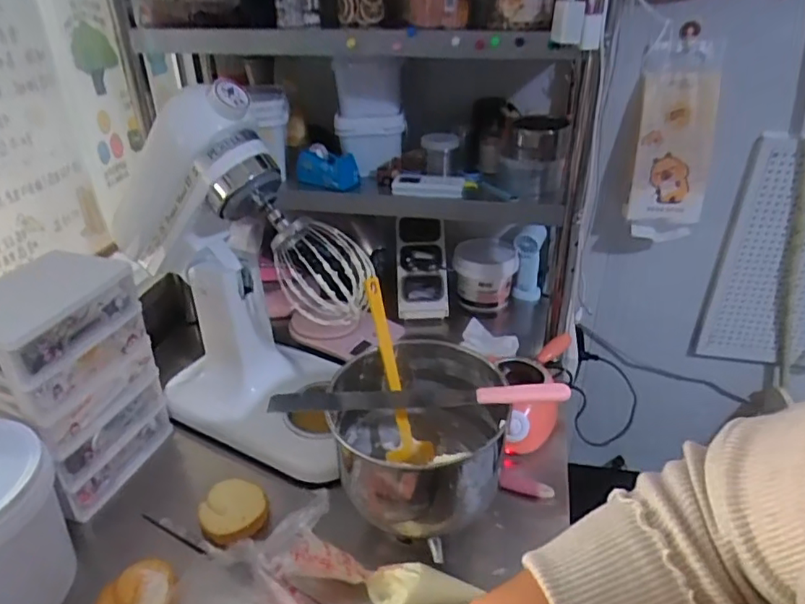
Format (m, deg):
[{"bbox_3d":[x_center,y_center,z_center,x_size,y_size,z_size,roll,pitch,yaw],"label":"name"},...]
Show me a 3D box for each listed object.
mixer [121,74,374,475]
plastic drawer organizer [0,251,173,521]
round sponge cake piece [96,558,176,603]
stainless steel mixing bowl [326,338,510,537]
[{"bbox_3d":[-0.219,-0.034,0.839,0.338,0.485,0.217,22,37,33],"label":"mixer"},{"bbox_3d":[-0.469,0.112,0.808,0.137,0.313,0.202,10,32,17],"label":"plastic drawer organizer"},{"bbox_3d":[-0.311,0.343,0.669,0.088,0.028,0.099,-15,33,-22],"label":"round sponge cake piece"},{"bbox_3d":[0.017,0.189,0.739,0.213,0.188,0.216,-1,31,0],"label":"stainless steel mixing bowl"}]

